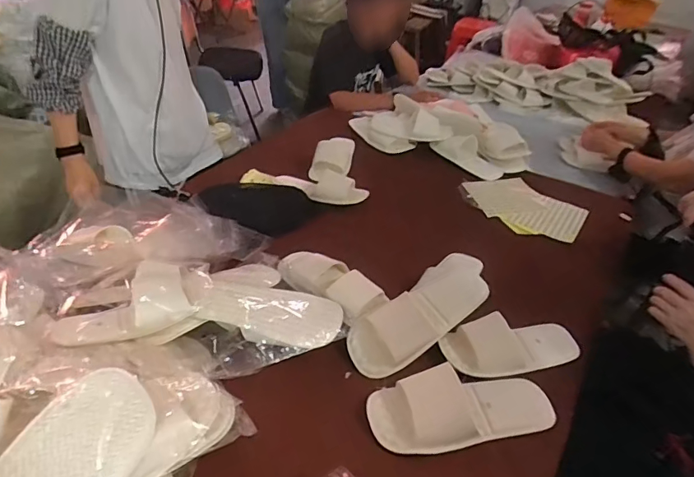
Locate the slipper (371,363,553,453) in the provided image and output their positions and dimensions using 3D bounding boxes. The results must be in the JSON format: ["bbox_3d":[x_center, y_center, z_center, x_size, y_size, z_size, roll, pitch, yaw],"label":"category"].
[{"bbox_3d":[0.172,0.241,0.685,0.276,0.042,0.112,-5,38,-11],"label":"slipper"}]

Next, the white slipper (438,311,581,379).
[{"bbox_3d":[0.276,0.174,0.778,0.228,0.047,0.087,-4,38,-10],"label":"white slipper"}]

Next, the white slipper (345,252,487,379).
[{"bbox_3d":[0.152,0.114,0.826,0.131,0.057,0.346,33,46,33],"label":"white slipper"}]

